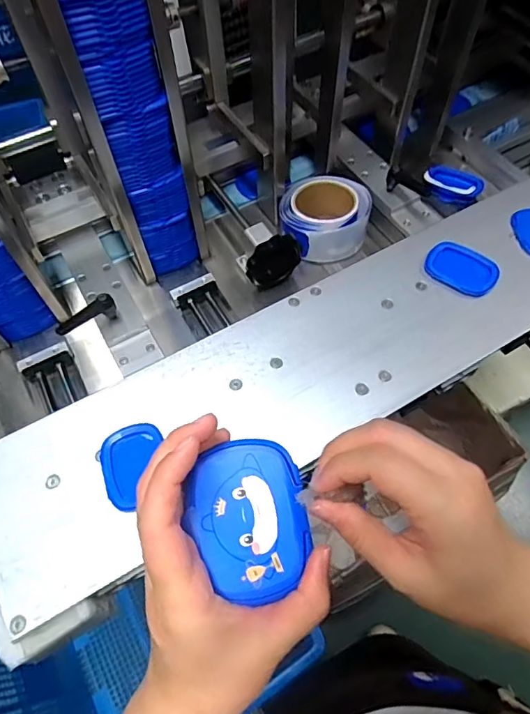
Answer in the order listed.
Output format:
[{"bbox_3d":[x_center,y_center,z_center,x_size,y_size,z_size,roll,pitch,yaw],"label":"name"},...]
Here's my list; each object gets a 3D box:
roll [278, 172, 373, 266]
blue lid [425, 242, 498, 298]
[{"bbox_3d":[0.081,-0.190,0.634,0.119,0.055,0.118,-1,60,1],"label":"roll"},{"bbox_3d":[0.234,-0.105,0.560,0.081,0.013,0.059,33,66,19],"label":"blue lid"}]

